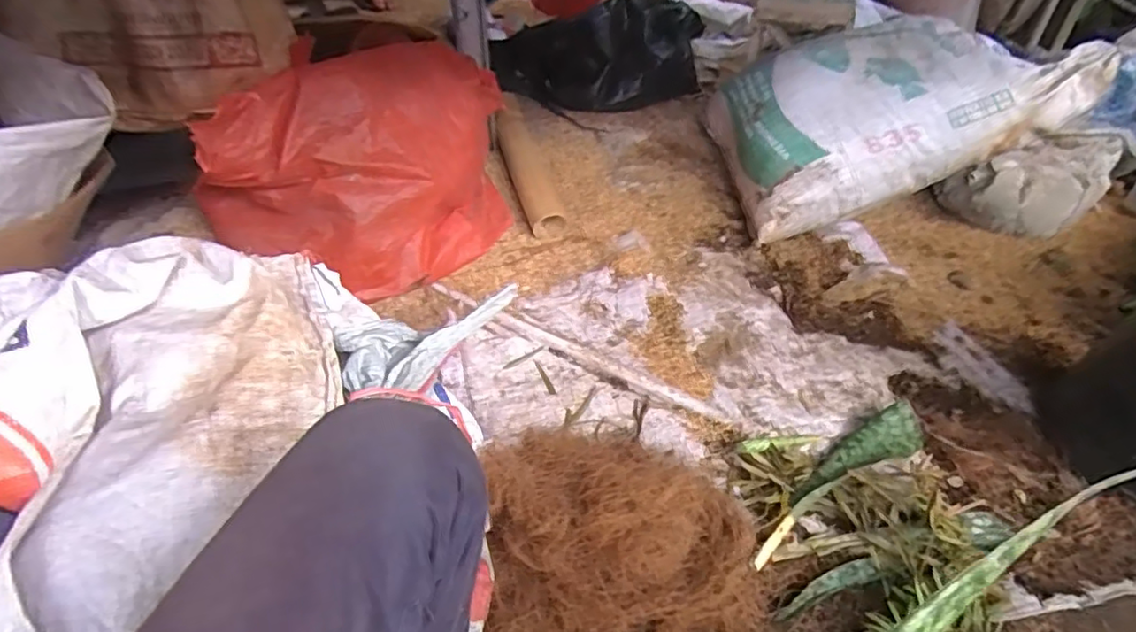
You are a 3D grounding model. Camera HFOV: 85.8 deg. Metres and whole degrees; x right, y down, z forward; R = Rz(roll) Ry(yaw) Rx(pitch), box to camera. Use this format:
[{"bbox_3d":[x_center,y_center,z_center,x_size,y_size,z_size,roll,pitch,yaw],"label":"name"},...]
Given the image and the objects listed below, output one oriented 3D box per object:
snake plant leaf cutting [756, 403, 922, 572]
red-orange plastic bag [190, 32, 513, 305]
[{"bbox_3d":[0.382,0.225,0.856,0.381,0.029,0.072,-27,52,-25],"label":"snake plant leaf cutting"},{"bbox_3d":[-0.343,-0.249,1.091,0.521,0.385,0.251,-24,51,-22],"label":"red-orange plastic bag"}]

